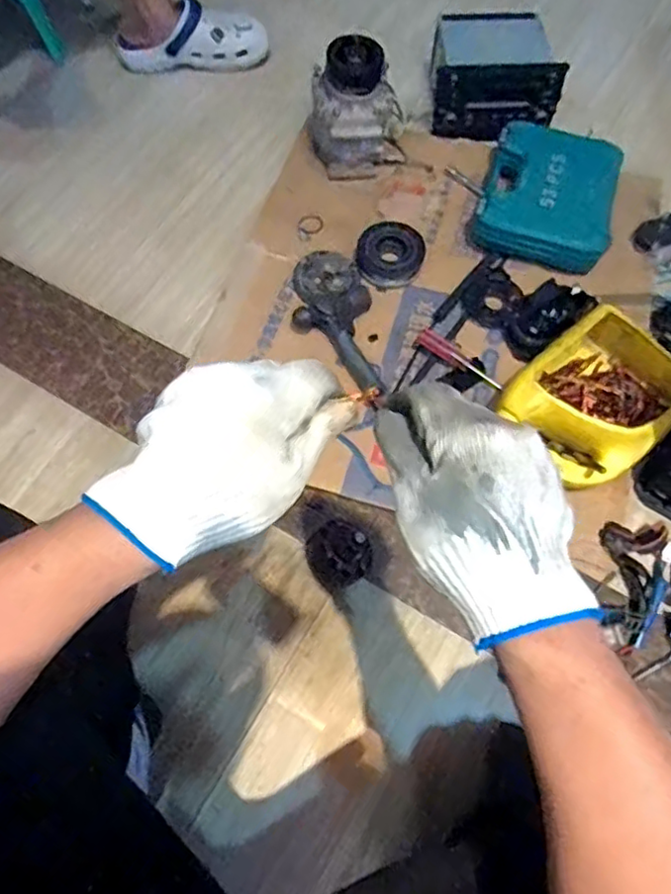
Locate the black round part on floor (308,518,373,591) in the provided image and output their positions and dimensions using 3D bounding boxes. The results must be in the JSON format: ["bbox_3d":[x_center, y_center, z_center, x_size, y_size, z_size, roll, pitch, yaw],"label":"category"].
[{"bbox_3d":[0.001,0.130,0.765,0.078,0.073,0.063,34,70,14],"label":"black round part on floor"}]

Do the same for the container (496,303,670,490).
[{"bbox_3d":[0.330,-0.051,0.819,0.209,0.096,0.174,-38,71,-15],"label":"container"}]

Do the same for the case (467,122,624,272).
[{"bbox_3d":[0.337,-0.394,1.008,0.204,0.077,0.232,17,65,8],"label":"case"}]

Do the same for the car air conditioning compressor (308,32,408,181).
[{"bbox_3d":[0.035,-0.544,1.016,0.158,0.186,0.124,2,66,1],"label":"car air conditioning compressor"}]

